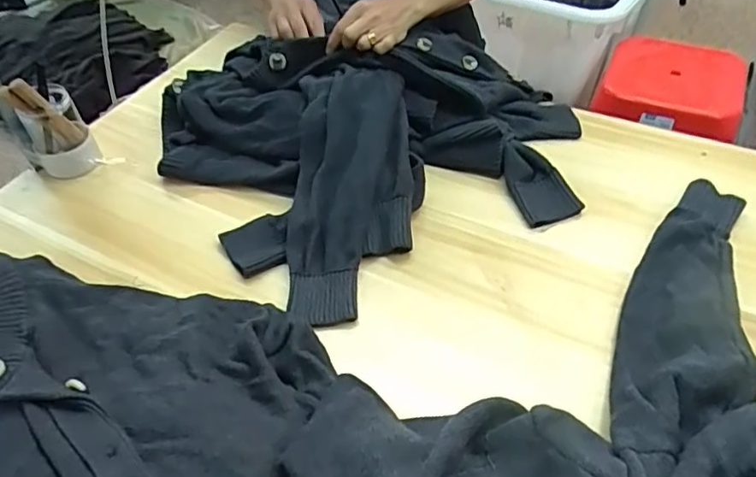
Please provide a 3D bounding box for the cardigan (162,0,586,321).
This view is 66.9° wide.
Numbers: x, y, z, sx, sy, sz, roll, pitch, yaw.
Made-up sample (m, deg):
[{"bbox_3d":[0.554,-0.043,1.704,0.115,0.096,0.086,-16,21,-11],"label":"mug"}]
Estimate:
[{"bbox_3d":[0.002,-0.180,0.871,0.578,0.087,0.509,-25,51,-17],"label":"cardigan"}]

